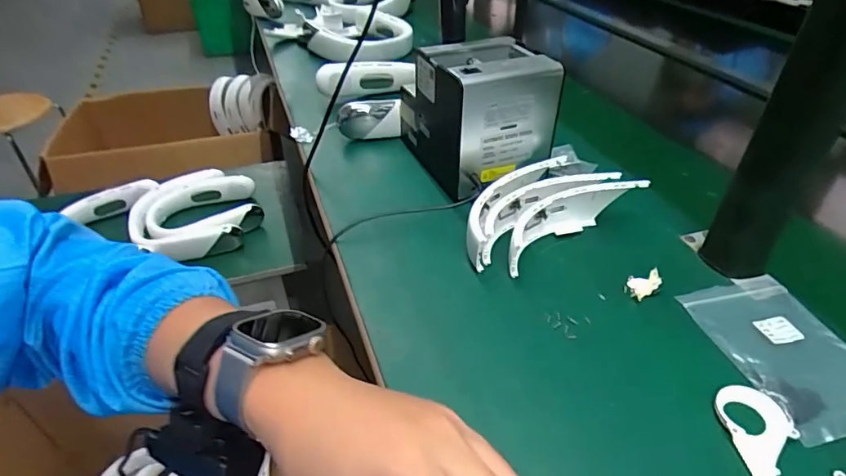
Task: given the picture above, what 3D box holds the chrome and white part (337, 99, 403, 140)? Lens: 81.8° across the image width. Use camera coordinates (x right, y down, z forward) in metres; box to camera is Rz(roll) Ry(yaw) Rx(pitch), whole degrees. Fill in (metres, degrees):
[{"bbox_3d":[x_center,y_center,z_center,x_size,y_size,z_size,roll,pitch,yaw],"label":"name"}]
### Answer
[{"bbox_3d":[-0.075,-0.170,0.698,0.088,0.053,0.025,3,39,7],"label":"chrome and white part"}]

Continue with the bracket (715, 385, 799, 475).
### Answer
[{"bbox_3d":[0.240,0.143,0.336,0.047,0.004,0.093,-4,39,-1],"label":"bracket"}]

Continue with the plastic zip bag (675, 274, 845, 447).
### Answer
[{"bbox_3d":[0.300,0.090,0.403,0.100,0.006,0.152,-10,39,-7],"label":"plastic zip bag"}]

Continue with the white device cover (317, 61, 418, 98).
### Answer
[{"bbox_3d":[-0.093,-0.265,0.816,0.164,0.059,0.035,-10,39,-8],"label":"white device cover"}]

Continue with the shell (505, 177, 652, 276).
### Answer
[{"bbox_3d":[0.150,-0.021,0.513,0.180,0.049,0.049,-22,43,-22],"label":"shell"}]

